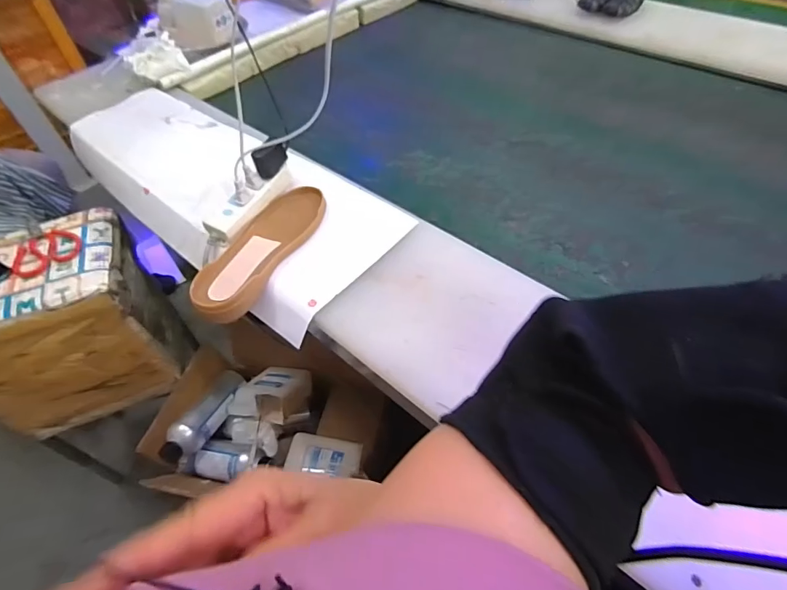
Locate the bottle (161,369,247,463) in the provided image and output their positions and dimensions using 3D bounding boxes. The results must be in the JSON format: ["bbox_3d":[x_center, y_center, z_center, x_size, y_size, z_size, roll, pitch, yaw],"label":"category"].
[{"bbox_3d":[-0.441,0.280,1.010,0.081,0.066,0.237,19,56,17],"label":"bottle"}]

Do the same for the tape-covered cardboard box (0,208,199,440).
[{"bbox_3d":[-0.699,0.070,0.932,0.365,0.370,0.246,-19,53,-11],"label":"tape-covered cardboard box"}]

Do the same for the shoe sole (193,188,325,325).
[{"bbox_3d":[-0.196,-0.074,0.638,0.089,0.034,0.275,19,56,17],"label":"shoe sole"}]

